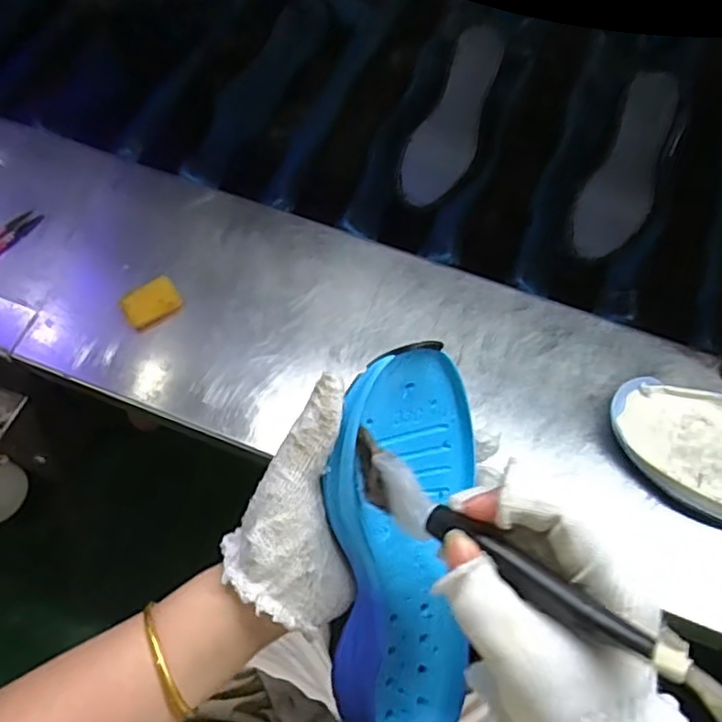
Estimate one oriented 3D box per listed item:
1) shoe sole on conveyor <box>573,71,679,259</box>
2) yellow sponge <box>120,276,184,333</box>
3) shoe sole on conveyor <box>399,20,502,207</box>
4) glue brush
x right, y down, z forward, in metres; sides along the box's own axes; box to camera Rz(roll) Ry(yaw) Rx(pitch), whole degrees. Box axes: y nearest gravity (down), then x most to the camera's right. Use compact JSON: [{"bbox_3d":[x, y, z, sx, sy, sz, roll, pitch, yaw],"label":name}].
[{"bbox_3d":[0.288,-0.208,0.696,0.070,0.015,0.202,22,91,9],"label":"shoe sole on conveyor"},{"bbox_3d":[-0.193,-0.052,0.597,0.052,0.022,0.032,-39,70,-18],"label":"yellow sponge"},{"bbox_3d":[0.104,-0.268,0.716,0.068,0.010,0.197,23,95,10],"label":"shoe sole on conveyor"},{"bbox_3d":[0.056,0.078,0.271,0.158,0.025,0.020,25,60,36],"label":"glue brush"}]

